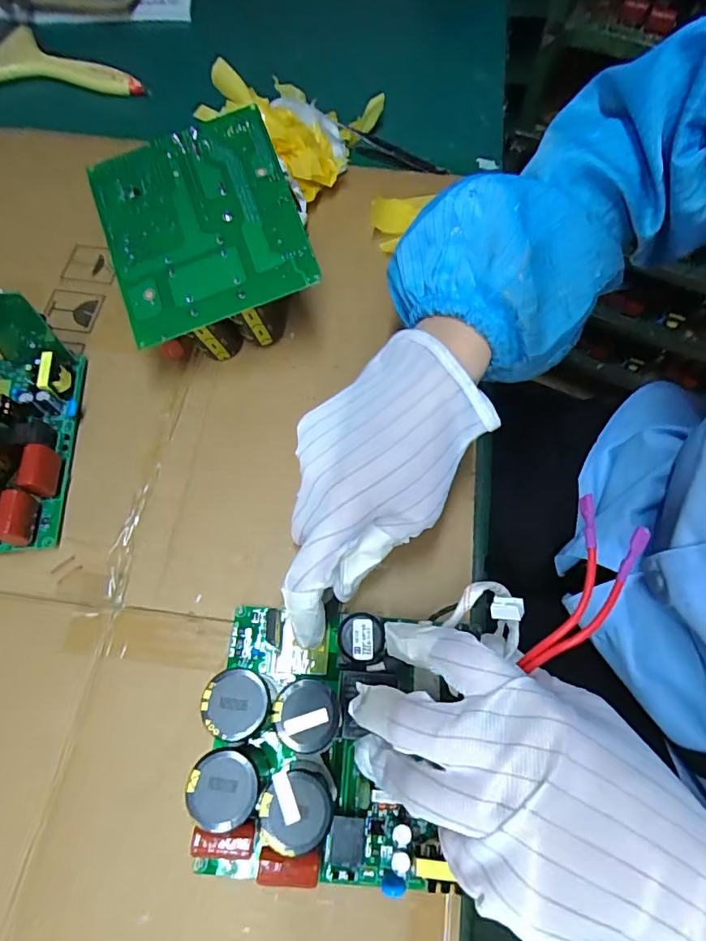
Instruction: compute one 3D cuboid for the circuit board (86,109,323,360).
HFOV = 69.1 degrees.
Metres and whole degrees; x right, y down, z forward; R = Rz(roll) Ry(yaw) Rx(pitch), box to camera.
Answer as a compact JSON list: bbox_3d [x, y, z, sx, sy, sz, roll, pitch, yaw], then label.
[{"bbox_3d":[-0.096,-0.154,0.353,0.124,0.062,0.147,-20,78,2],"label":"circuit board"}]

